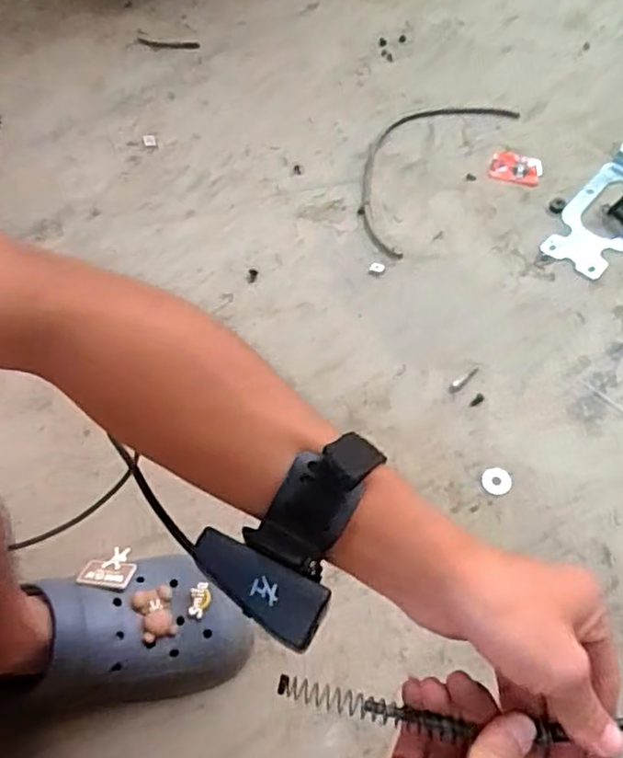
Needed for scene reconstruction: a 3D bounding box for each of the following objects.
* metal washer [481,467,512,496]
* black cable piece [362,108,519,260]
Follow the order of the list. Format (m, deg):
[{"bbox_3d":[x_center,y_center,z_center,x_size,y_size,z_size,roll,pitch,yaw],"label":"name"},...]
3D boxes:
[{"bbox_3d":[0.191,0.105,0.661,0.030,0.004,0.028,0,59,0],"label":"metal washer"},{"bbox_3d":[0.150,-0.307,0.907,0.147,0.012,0.342,32,64,18],"label":"black cable piece"}]

